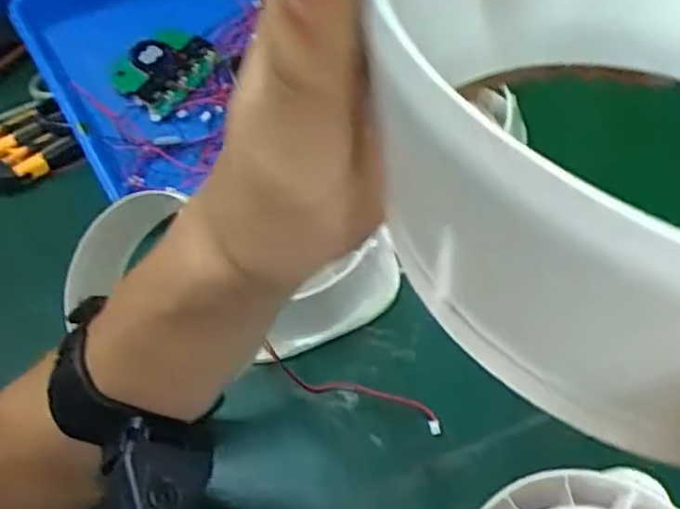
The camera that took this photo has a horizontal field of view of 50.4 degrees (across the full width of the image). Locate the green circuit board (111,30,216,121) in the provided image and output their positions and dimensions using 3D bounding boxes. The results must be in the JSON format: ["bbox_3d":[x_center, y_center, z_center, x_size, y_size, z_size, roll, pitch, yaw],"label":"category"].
[{"bbox_3d":[-0.150,-0.159,0.620,0.069,0.012,0.082,39,73,13],"label":"green circuit board"}]

